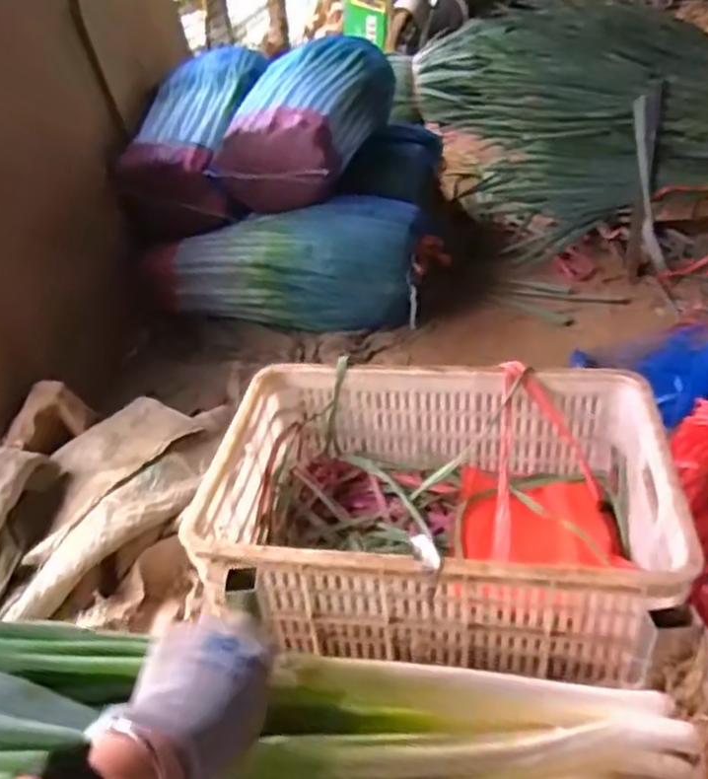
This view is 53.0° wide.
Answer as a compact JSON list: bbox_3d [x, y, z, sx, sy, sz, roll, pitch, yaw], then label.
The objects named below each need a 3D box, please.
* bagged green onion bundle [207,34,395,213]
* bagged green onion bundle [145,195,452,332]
[{"bbox_3d":[-0.101,-0.644,1.681,0.277,0.199,0.553,12,53,22],"label":"bagged green onion bundle"},{"bbox_3d":[-0.150,-0.265,1.581,0.631,0.232,0.191,-2,36,5],"label":"bagged green onion bundle"}]

